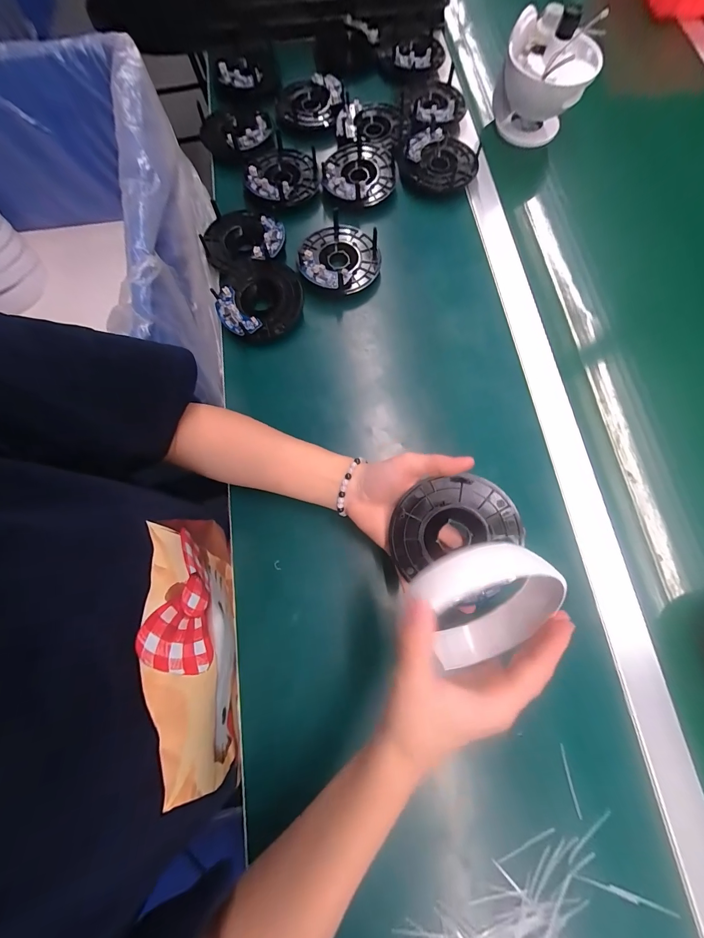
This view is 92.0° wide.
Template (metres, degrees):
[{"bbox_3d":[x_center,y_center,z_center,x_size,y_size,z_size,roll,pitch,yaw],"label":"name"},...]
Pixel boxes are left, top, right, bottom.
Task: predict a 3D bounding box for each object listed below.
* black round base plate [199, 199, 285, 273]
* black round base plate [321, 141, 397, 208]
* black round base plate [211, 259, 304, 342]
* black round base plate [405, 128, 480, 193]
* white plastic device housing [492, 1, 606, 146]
[{"bbox_3d":[-0.138,-0.295,0.430,0.099,0.020,0.092,0,75,0],"label":"black round base plate"},{"bbox_3d":[0.011,-0.408,0.465,0.096,0.015,0.110,9,76,3],"label":"black round base plate"},{"bbox_3d":[-0.111,-0.206,0.414,0.099,0.030,0.104,0,75,0],"label":"black round base plate"},{"bbox_3d":[0.125,-0.427,0.472,0.097,0.019,0.091,0,75,0],"label":"black round base plate"},{"bbox_3d":[0.257,-0.521,0.471,0.115,0.127,0.089,26,77,7],"label":"white plastic device housing"}]

